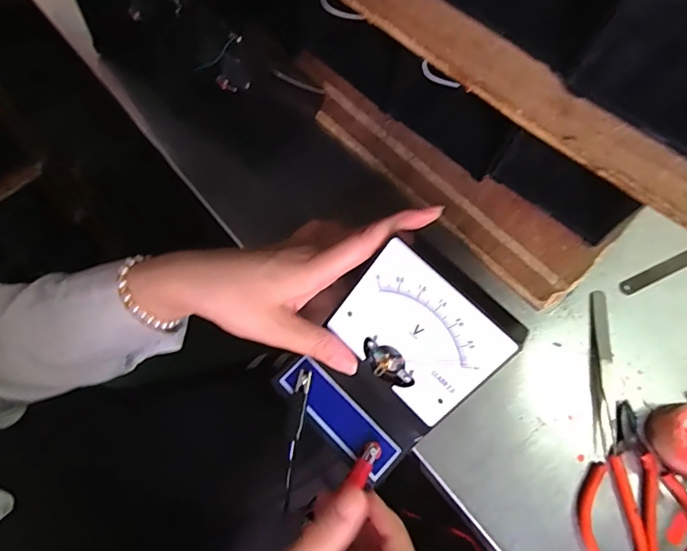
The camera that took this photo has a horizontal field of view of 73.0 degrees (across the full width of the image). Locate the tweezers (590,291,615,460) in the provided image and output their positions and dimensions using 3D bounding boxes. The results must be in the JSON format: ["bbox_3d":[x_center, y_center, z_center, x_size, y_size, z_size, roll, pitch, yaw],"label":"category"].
[{"bbox_3d":[0.188,0.069,0.336,0.014,0.004,0.118,10,70,1],"label":"tweezers"}]

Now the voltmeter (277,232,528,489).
[{"bbox_3d":[0.033,0.048,0.282,0.091,0.078,0.121,43,74,12],"label":"voltmeter"}]

